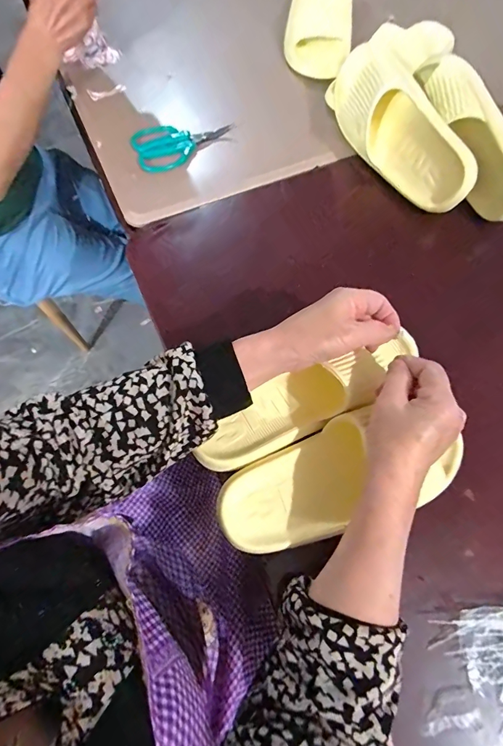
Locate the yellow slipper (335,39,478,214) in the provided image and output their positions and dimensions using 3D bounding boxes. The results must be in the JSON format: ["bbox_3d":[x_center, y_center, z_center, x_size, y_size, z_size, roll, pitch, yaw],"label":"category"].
[{"bbox_3d":[0.197,-0.337,0.541,0.073,0.106,0.267,-30,73,-11],"label":"yellow slipper"}]

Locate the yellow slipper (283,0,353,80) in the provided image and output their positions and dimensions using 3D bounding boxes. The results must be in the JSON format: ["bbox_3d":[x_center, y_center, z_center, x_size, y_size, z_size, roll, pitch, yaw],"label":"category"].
[{"bbox_3d":[0.117,-0.614,0.666,0.111,0.058,0.258,8,70,2],"label":"yellow slipper"}]

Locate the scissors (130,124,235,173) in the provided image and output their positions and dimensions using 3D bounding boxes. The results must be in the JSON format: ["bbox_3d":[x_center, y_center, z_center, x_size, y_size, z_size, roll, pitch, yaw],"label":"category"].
[{"bbox_3d":[-0.105,-0.353,0.584,0.150,0.017,0.069,-29,73,-11],"label":"scissors"}]

